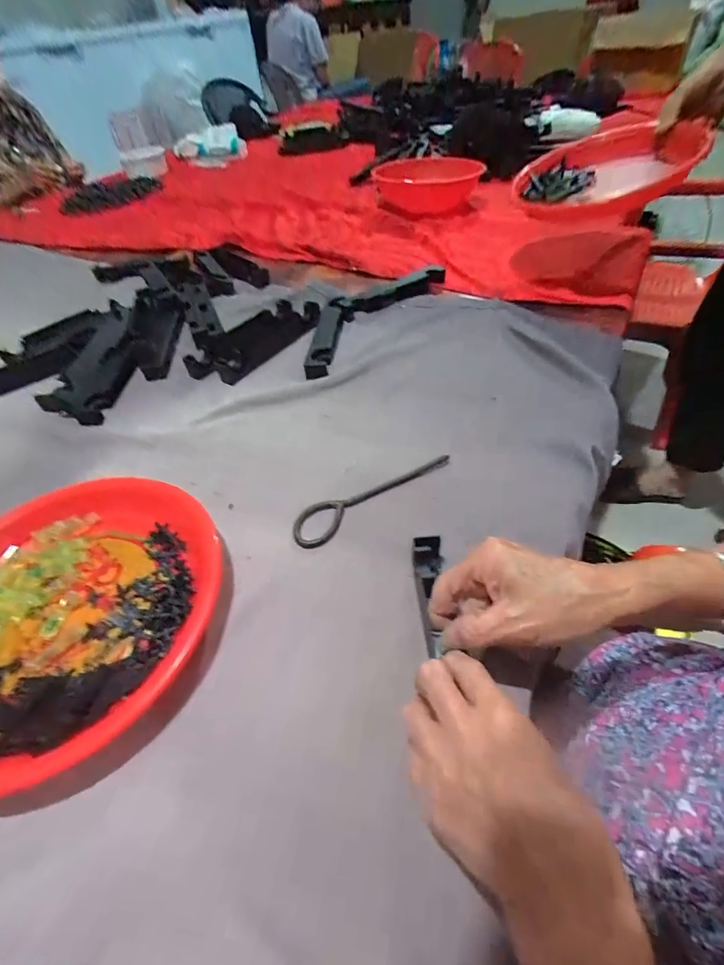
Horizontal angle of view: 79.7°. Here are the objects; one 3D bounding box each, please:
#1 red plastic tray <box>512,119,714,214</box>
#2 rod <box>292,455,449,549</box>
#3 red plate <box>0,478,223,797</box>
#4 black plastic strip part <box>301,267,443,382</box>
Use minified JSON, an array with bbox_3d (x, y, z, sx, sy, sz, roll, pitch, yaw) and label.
[{"bbox_3d":[0.362,-0.462,0.653,0.238,0.046,0.236,14,55,29],"label":"red plastic tray"},{"bbox_3d":[0.009,0.009,0.435,0.178,0.007,0.040,-32,52,-21],"label":"rod"},{"bbox_3d":[-0.244,0.103,0.359,0.236,0.033,0.249,-3,47,3],"label":"red plate"},{"bbox_3d":[-0.001,-0.263,0.664,0.105,0.021,0.331,25,55,26],"label":"black plastic strip part"}]

